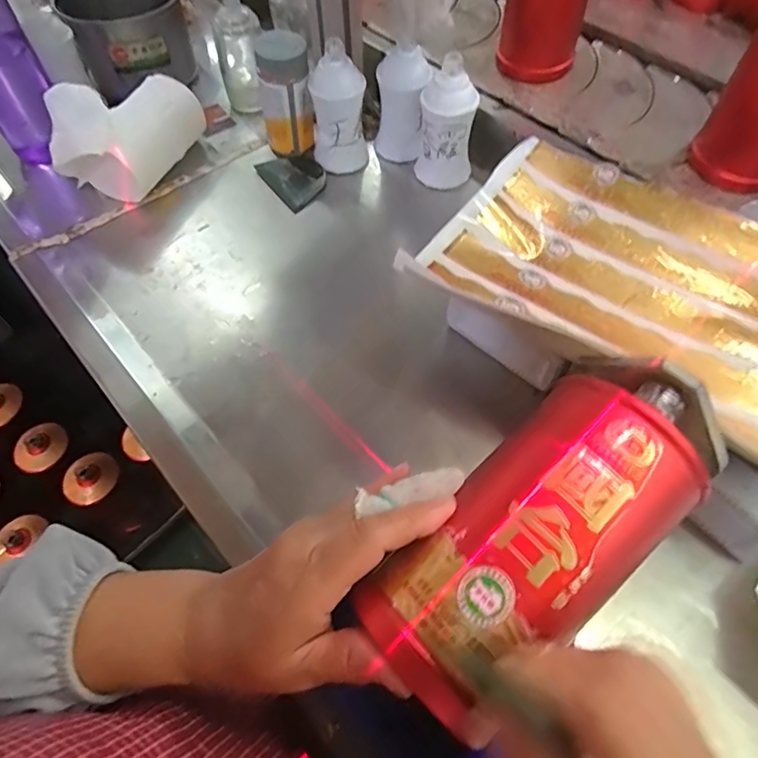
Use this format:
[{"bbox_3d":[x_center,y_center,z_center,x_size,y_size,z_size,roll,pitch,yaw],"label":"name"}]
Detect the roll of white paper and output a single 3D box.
[{"bbox_3d":[-0.267,-0.250,0.525,0.107,0.072,0.147,19,62,12],"label":"roll of white paper"}]

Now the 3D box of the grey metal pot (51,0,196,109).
[{"bbox_3d":[-0.296,-0.418,0.613,0.125,0.093,0.128,-19,61,-9],"label":"grey metal pot"}]

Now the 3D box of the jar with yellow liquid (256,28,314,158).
[{"bbox_3d":[-0.097,-0.298,0.534,0.054,0.096,0.055,-8,60,-3],"label":"jar with yellow liquid"}]

